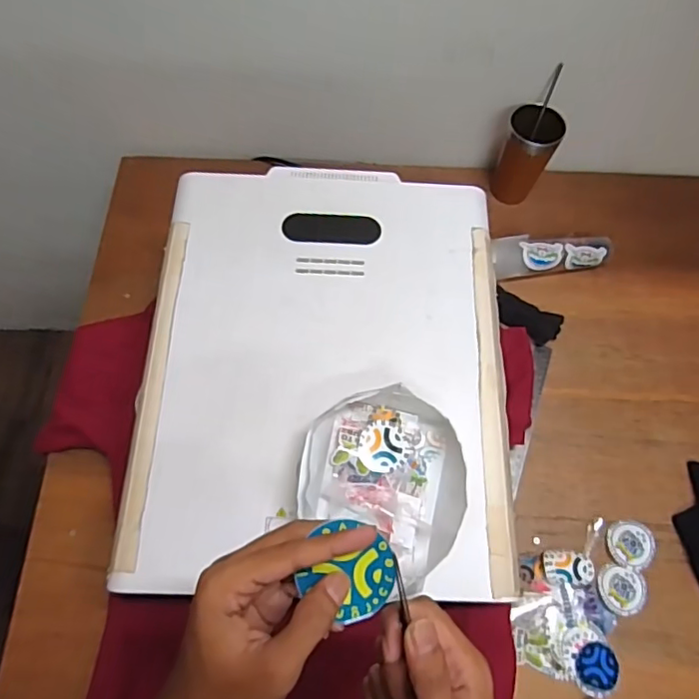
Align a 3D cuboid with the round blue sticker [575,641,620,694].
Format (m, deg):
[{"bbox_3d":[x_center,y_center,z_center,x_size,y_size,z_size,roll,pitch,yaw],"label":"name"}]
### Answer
[{"bbox_3d":[0.297,0.378,0.667,0.053,0.005,0.050,2,65,-3],"label":"round blue sticker"}]

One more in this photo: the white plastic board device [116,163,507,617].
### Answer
[{"bbox_3d":[-0.025,0.002,0.638,0.400,0.026,0.500,2,64,-1],"label":"white plastic board device"}]

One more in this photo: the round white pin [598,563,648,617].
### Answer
[{"bbox_3d":[0.343,0.301,0.700,0.056,0.007,0.058,2,65,-3],"label":"round white pin"}]

